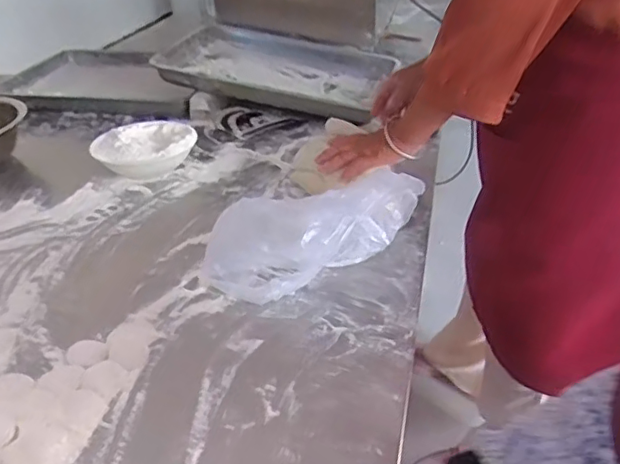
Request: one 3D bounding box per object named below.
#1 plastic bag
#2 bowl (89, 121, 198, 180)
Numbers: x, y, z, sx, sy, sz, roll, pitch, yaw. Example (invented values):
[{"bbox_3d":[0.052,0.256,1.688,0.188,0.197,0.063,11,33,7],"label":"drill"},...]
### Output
[{"bbox_3d":[0.005,0.002,0.721,0.277,0.093,0.119,-19,34,1],"label":"plastic bag"},{"bbox_3d":[-0.262,-0.134,0.967,0.166,0.066,0.127,4,33,10],"label":"bowl"}]

